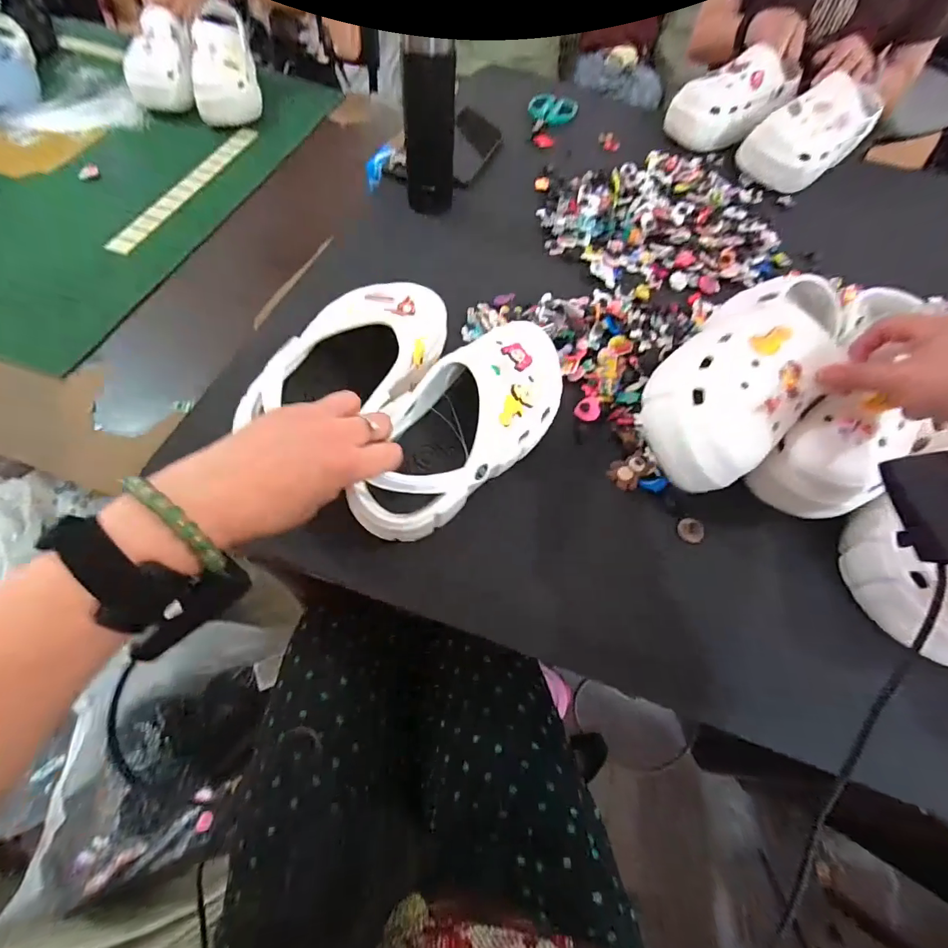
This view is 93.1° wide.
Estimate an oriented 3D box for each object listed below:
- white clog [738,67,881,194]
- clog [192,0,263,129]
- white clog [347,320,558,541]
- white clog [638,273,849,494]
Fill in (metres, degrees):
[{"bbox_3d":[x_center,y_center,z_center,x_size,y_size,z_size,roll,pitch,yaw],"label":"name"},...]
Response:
[{"bbox_3d":[0.519,-0.531,0.691,0.206,0.097,0.111,-39,71,-22],"label":"white clog"},{"bbox_3d":[-0.482,-0.792,0.866,0.117,0.080,0.216,-4,82,-6],"label":"clog"},{"bbox_3d":[-0.006,-0.045,0.396,0.101,0.096,0.242,36,73,15],"label":"white clog"},{"bbox_3d":[0.250,-0.098,0.407,0.229,0.084,0.121,-39,71,-22],"label":"white clog"}]

